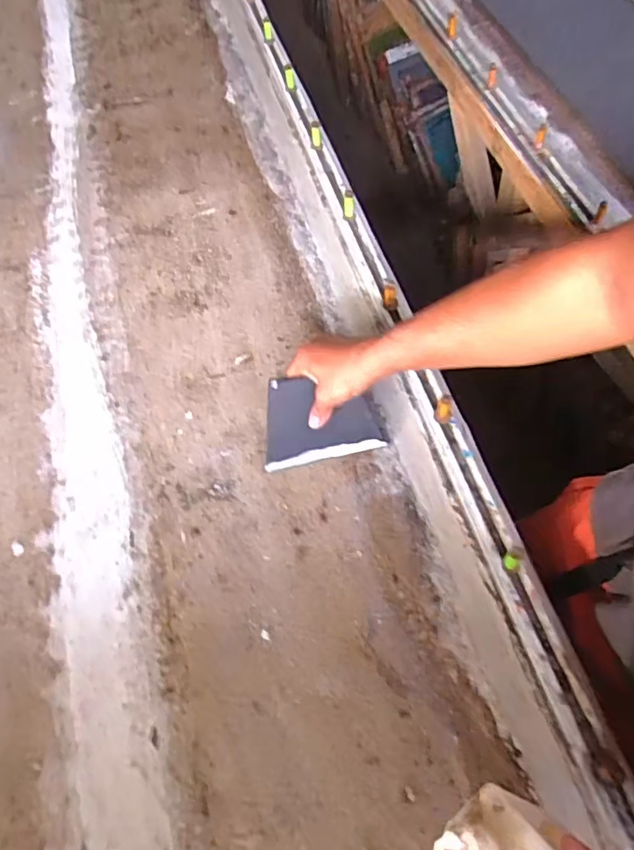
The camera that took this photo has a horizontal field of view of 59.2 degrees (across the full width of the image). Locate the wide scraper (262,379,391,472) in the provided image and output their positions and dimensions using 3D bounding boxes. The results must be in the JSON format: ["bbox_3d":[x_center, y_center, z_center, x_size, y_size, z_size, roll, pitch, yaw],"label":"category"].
[{"bbox_3d":[0.004,-0.006,0.659,0.140,0.108,0.010,-10,24,-1],"label":"wide scraper"}]

